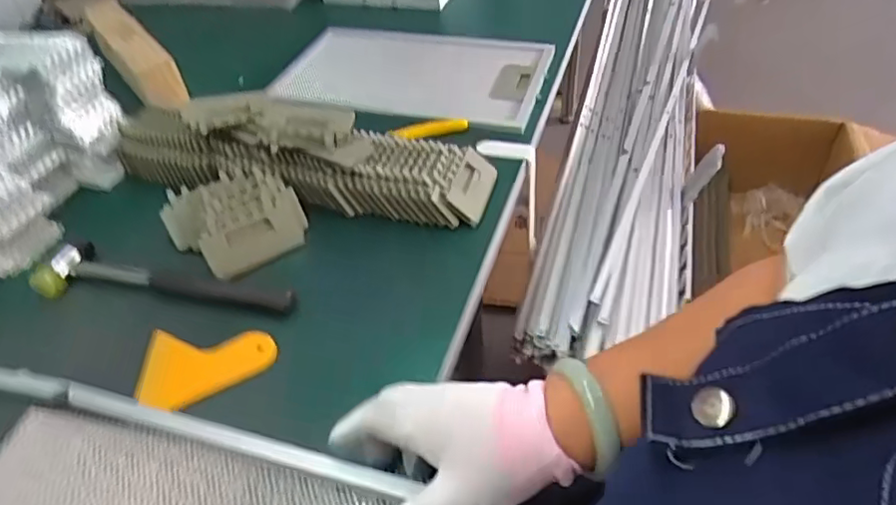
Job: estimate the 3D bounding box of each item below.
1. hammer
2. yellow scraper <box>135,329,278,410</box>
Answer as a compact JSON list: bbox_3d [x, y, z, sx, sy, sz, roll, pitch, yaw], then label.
[{"bbox_3d":[-0.248,0.019,0.539,0.231,0.028,0.050,2,44,8],"label":"hammer"},{"bbox_3d":[-0.193,0.093,0.484,0.107,0.006,0.060,-1,68,5],"label":"yellow scraper"}]

